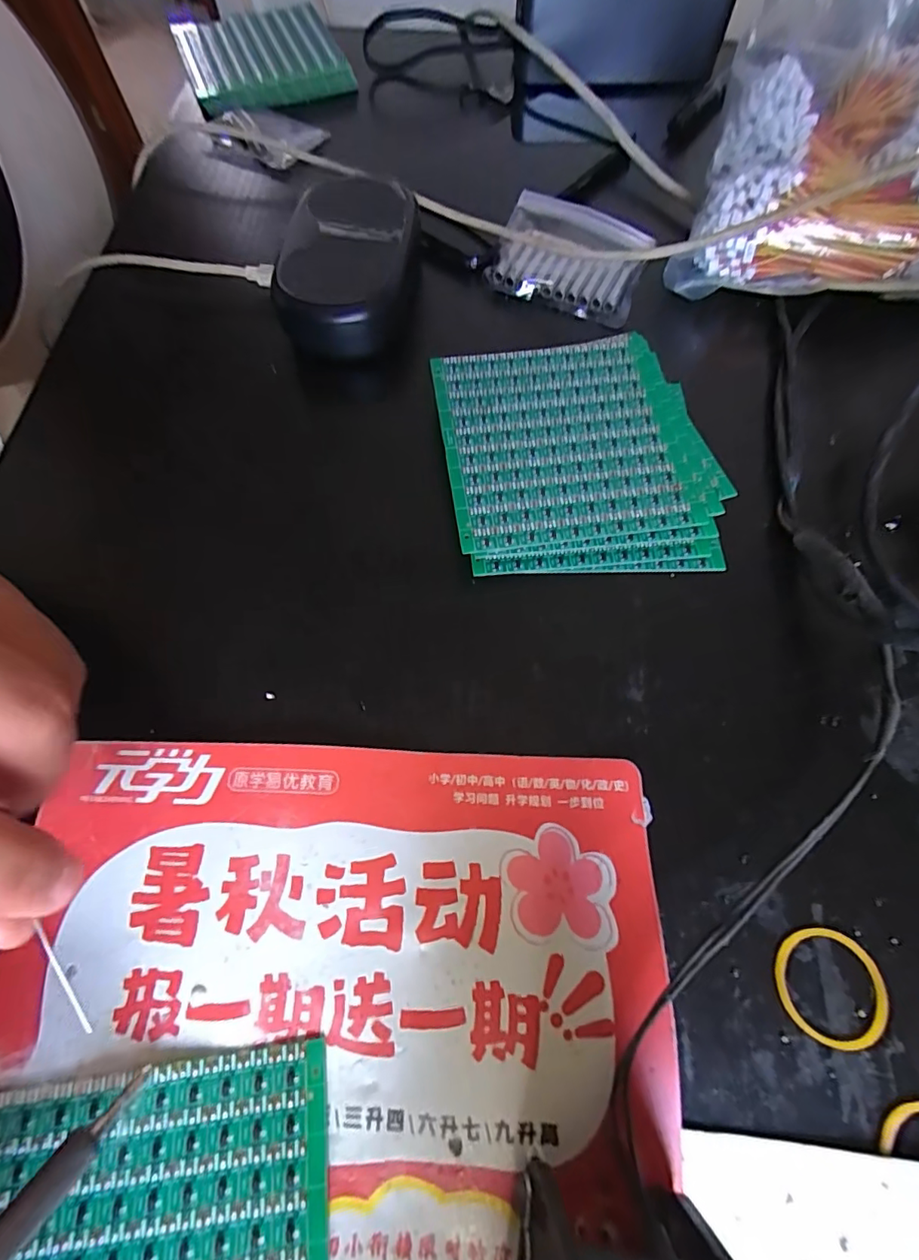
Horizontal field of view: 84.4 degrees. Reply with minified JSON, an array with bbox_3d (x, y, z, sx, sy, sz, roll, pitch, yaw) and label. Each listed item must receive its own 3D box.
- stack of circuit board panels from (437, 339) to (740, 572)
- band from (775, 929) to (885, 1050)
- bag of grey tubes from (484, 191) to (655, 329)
[{"bbox_3d":[0.049,-0.072,0.210,0.108,0.014,0.106,-8,69,-3],"label":"stack of circuit board panels"},{"bbox_3d":[0.109,0.104,0.147,0.031,0.004,0.030,0,69,0],"label":"band"},{"bbox_3d":[0.058,-0.192,0.259,0.071,0.021,0.064,19,70,7],"label":"bag of grey tubes"}]

